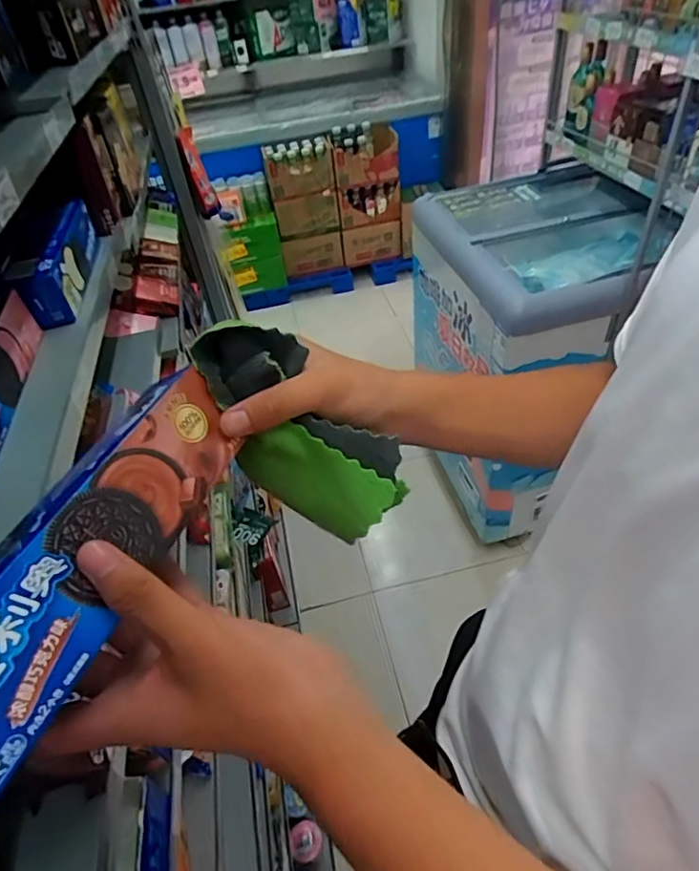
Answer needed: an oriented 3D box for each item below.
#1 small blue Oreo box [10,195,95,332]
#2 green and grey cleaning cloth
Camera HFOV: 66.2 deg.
[{"bbox_3d":[-0.318,-0.198,0.595,0.041,0.057,0.214,-12,43,-5],"label":"small blue Oreo box"},{"bbox_3d":[-0.030,0.001,0.337,0.067,0.165,0.048,-47,14,-34],"label":"green and grey cleaning cloth"}]

